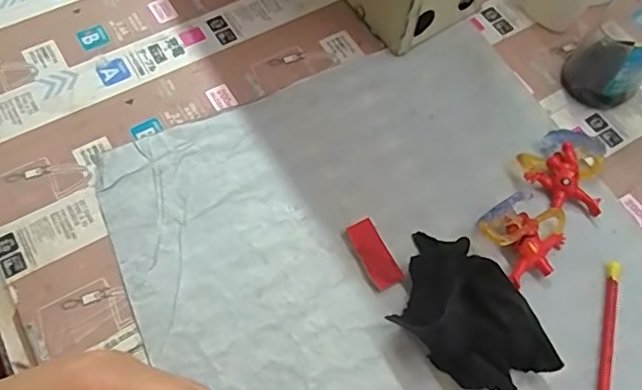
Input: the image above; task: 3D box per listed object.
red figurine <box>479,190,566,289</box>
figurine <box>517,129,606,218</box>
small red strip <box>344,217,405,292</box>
[{"bbox_3d":[0.129,0.023,0.351,0.052,0.026,0.046,-26,67,-14],"label":"red figurine"},{"bbox_3d":[0.159,-0.017,0.379,0.054,0.025,0.046,20,64,8],"label":"figurine"},{"bbox_3d":[0.031,0.036,0.351,0.019,0.009,0.043,-27,67,-15],"label":"small red strip"}]

